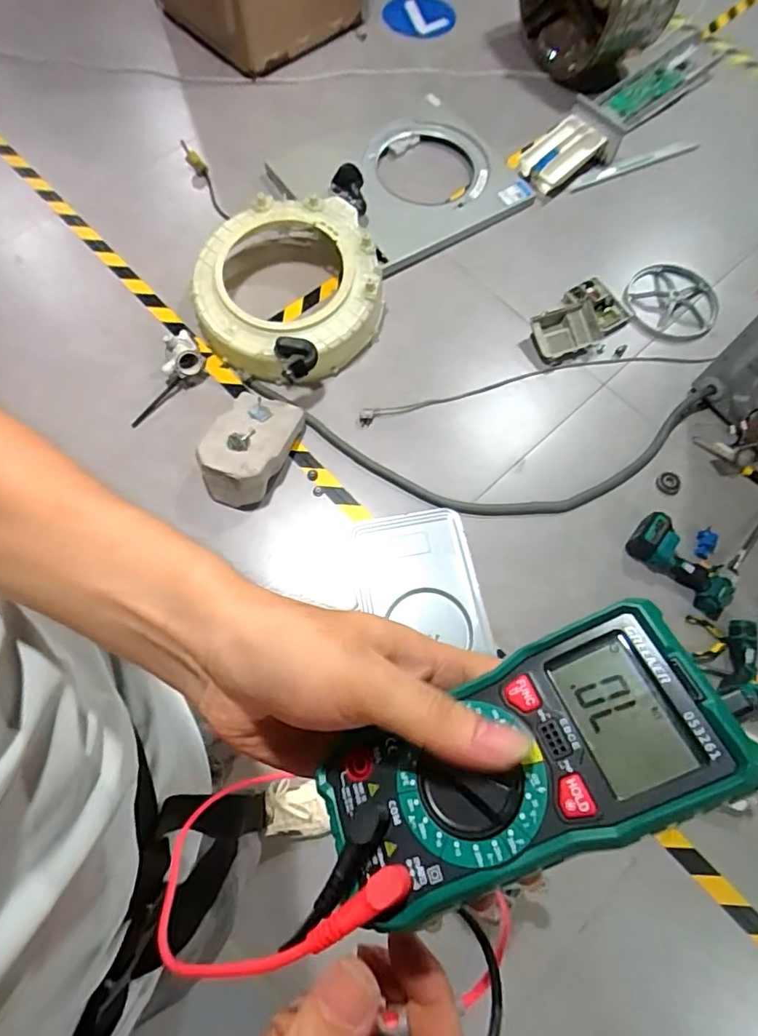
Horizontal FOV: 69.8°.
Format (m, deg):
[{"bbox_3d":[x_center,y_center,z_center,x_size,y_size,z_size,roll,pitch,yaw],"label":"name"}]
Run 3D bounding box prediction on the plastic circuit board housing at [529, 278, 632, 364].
[{"bbox_3d":[0.582,-0.570,1.597,0.299,0.061,0.187,-33,74,-14],"label":"plastic circuit board housing"}]

